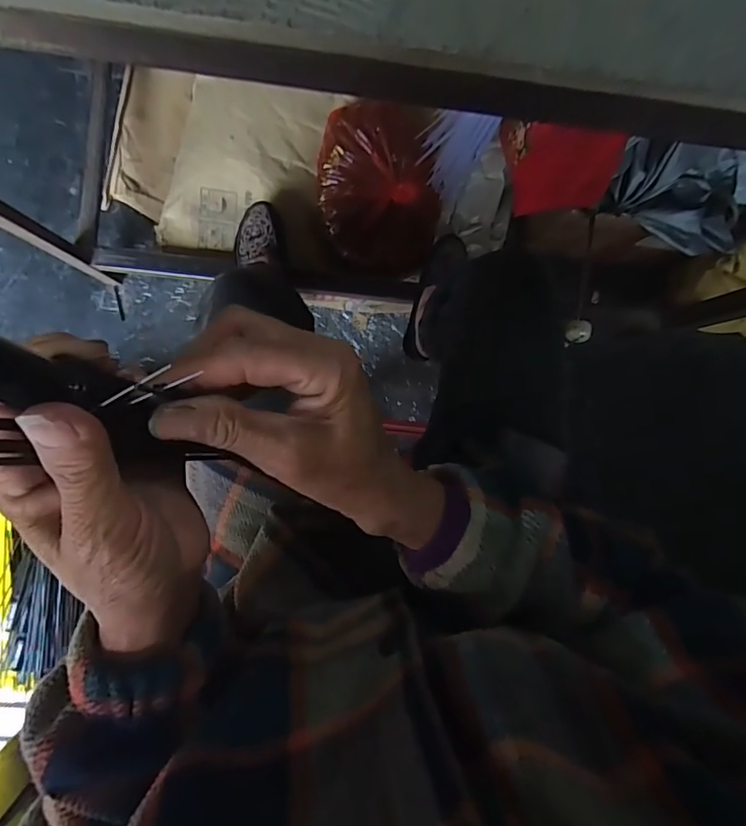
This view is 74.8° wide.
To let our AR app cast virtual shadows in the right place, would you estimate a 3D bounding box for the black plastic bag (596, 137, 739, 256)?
[{"bbox_3d":[0.504,-0.349,0.814,0.216,0.075,0.156,-2,91,-5],"label":"black plastic bag"}]

